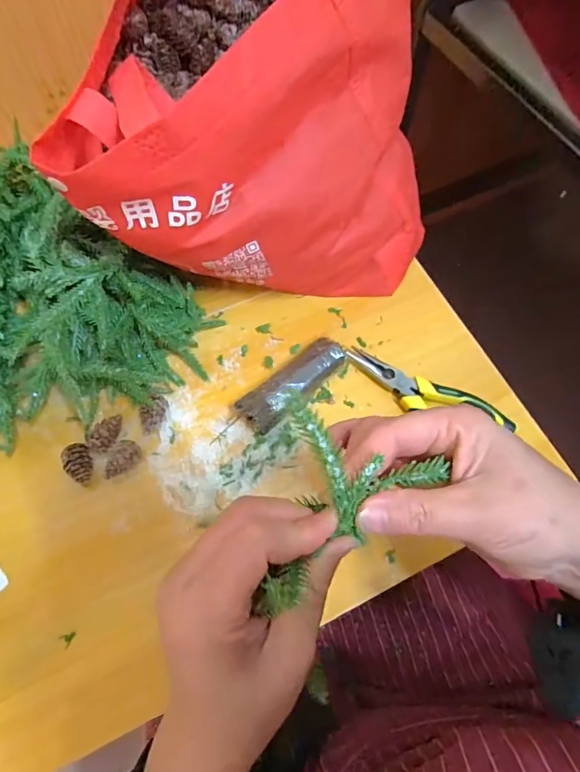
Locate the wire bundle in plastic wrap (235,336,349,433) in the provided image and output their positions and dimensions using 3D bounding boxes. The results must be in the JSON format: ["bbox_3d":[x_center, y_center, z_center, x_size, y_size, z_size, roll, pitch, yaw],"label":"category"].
[{"bbox_3d":[0.003,-0.001,0.414,0.109,0.036,0.033,-40,73,-16],"label":"wire bundle in plastic wrap"}]

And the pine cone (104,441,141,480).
[{"bbox_3d":[-0.141,0.062,0.381,0.035,0.020,0.017,-37,72,-15],"label":"pine cone"}]

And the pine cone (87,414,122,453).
[{"bbox_3d":[-0.159,0.041,0.394,0.022,0.020,0.035,27,69,10],"label":"pine cone"}]

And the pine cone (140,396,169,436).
[{"bbox_3d":[-0.120,0.024,0.399,0.022,0.020,0.030,-4,67,-3],"label":"pine cone"}]

